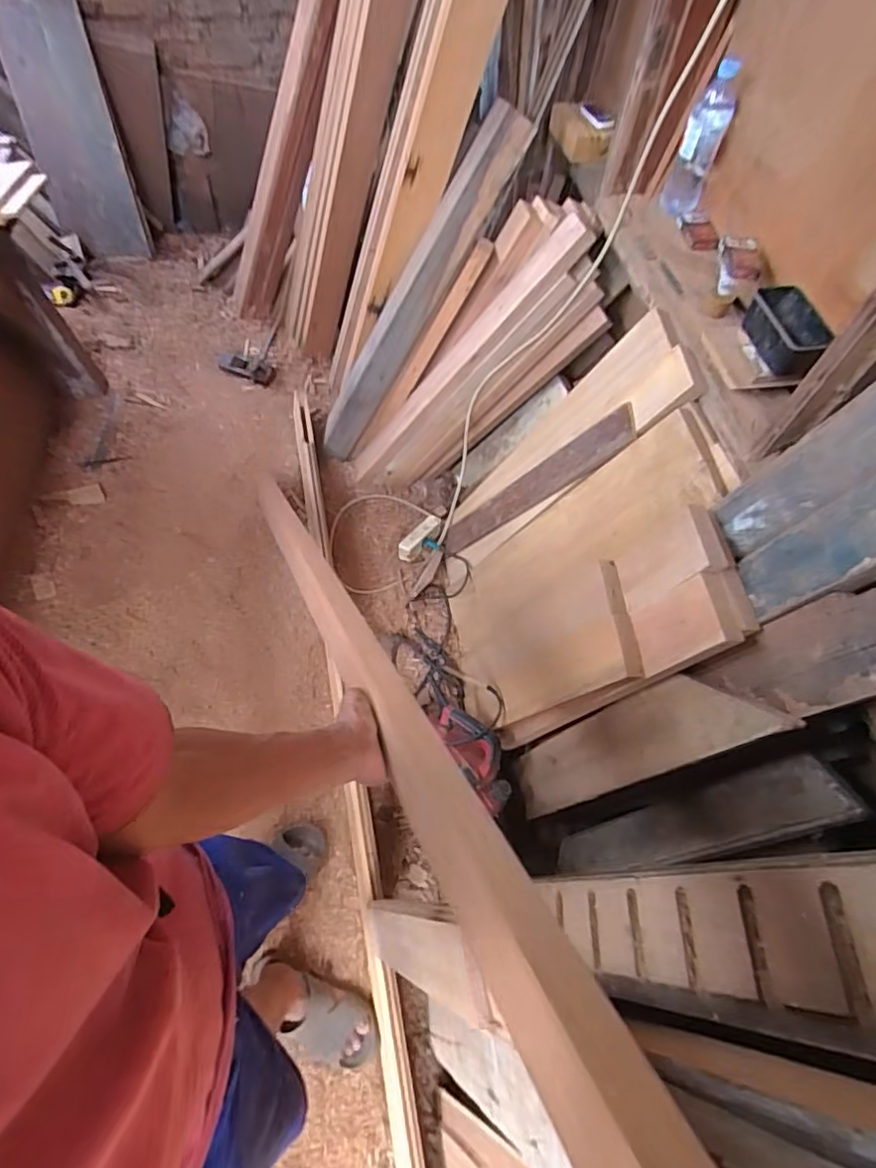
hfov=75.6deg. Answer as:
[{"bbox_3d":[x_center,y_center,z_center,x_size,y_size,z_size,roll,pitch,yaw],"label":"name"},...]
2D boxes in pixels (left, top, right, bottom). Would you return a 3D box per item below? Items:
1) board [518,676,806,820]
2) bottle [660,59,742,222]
[{"bbox_3d":[0.321,0.302,1.040,0.019,0.688,0.140,5,59,-20],"label":"board"},{"bbox_3d":[0.462,-0.774,1.010,0.072,0.257,0.071,20,61,8],"label":"bottle"}]

